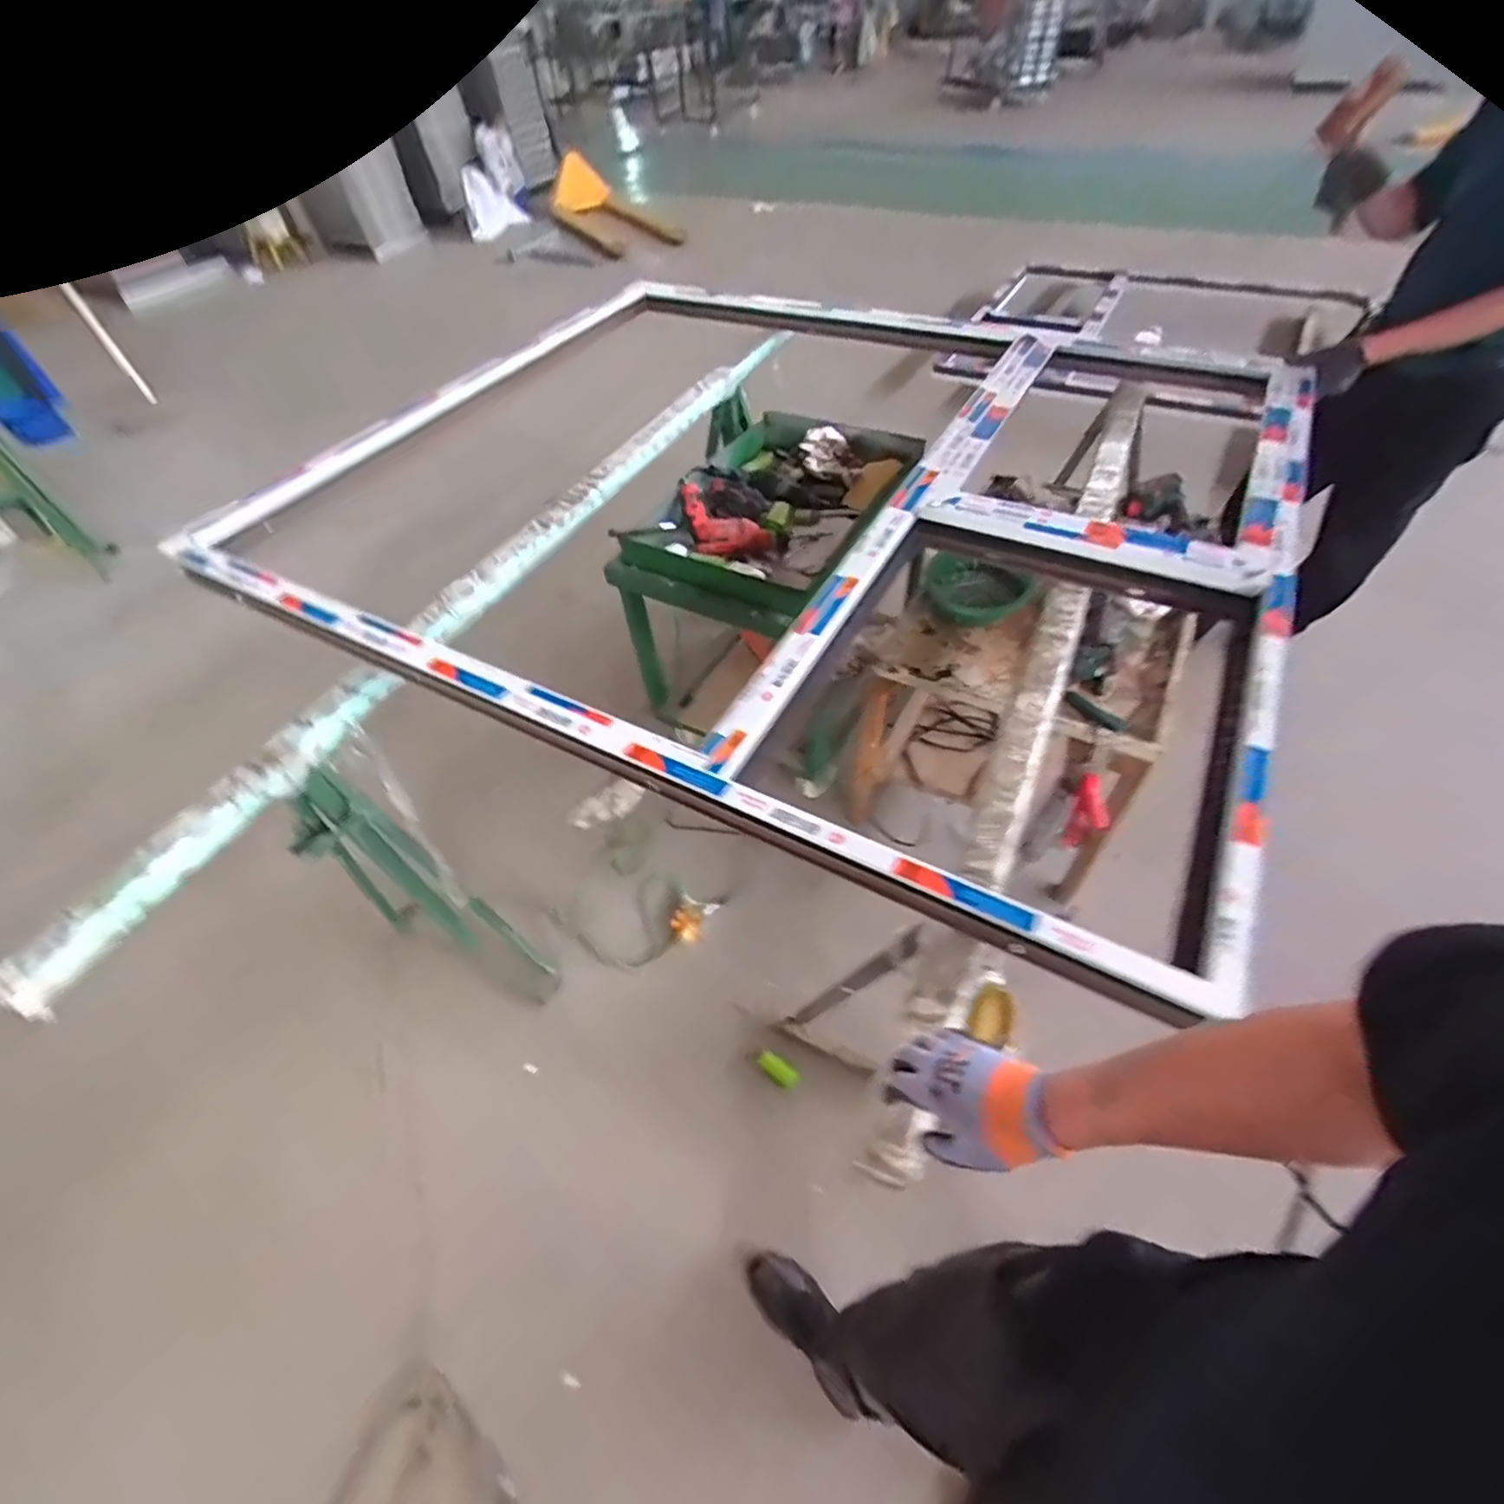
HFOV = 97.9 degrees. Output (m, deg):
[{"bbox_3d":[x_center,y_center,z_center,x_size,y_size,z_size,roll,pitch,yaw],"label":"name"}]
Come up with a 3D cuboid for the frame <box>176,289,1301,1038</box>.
[{"bbox_3d":[0.014,-0.613,1.382,1.931,0.093,1.583,21,55,21],"label":"frame"}]

